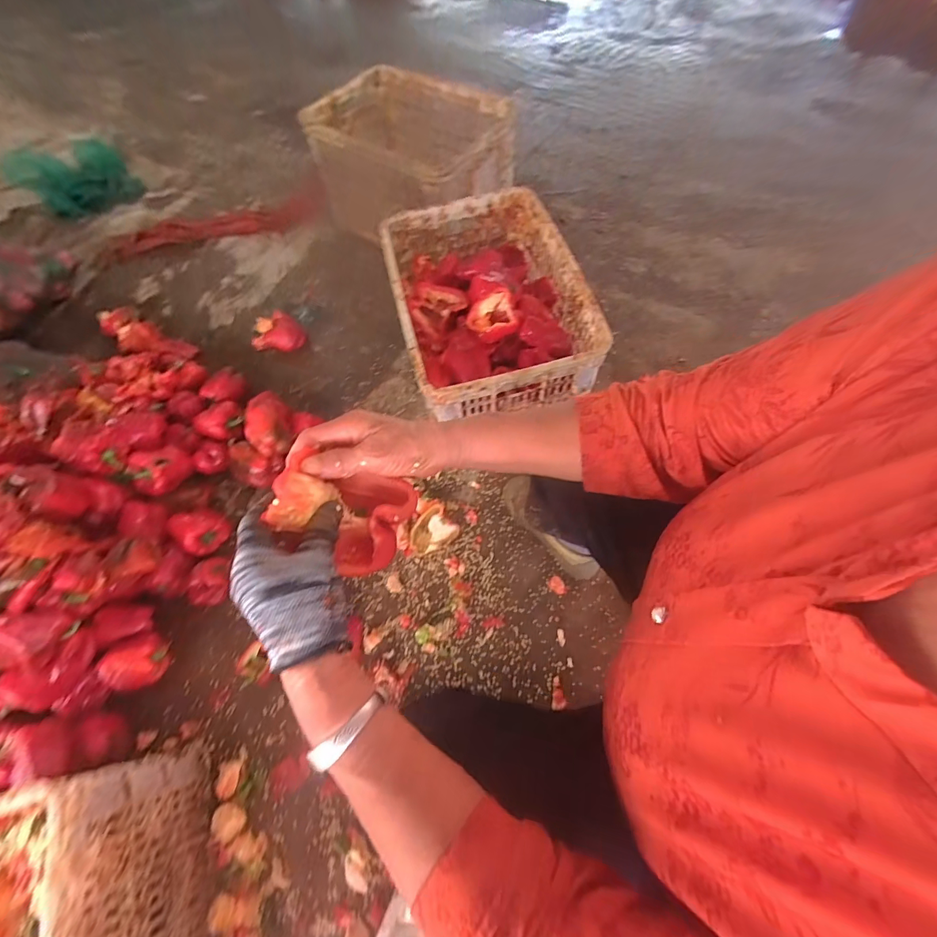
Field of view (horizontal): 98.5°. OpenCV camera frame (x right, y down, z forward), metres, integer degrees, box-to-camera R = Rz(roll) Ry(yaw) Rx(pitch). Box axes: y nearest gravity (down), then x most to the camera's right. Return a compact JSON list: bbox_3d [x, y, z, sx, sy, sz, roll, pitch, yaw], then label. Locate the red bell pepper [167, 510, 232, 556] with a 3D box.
[{"bbox_3d":[-0.602,0.132,0.896,0.105,0.069,0.094,22,68,14],"label":"red bell pepper"}]

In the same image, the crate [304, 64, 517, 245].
[{"bbox_3d":[-0.164,-0.897,1.181,0.512,0.295,0.388,27,69,16],"label":"crate"}]

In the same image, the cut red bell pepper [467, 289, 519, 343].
[{"bbox_3d":[0.050,-0.304,0.815,0.099,0.054,0.073,-7,64,1],"label":"cut red bell pepper"}]

